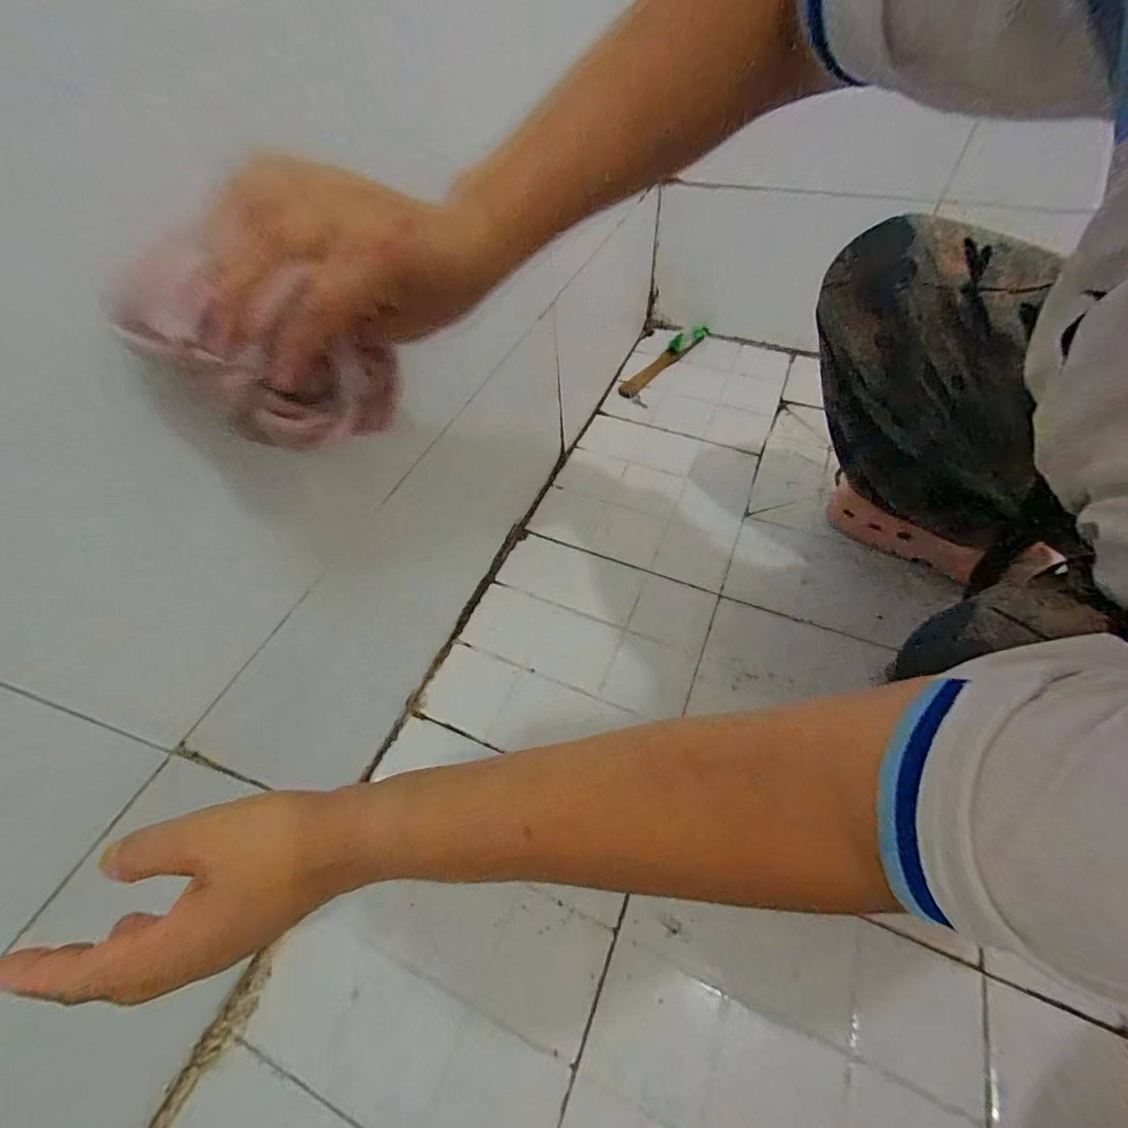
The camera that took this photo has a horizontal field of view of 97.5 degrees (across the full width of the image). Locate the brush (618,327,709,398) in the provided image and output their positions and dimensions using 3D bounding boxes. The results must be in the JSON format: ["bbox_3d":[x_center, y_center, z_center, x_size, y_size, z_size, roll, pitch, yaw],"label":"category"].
[{"bbox_3d":[0.192,-0.398,0.960,0.040,0.021,0.250,39,64,25],"label":"brush"}]

